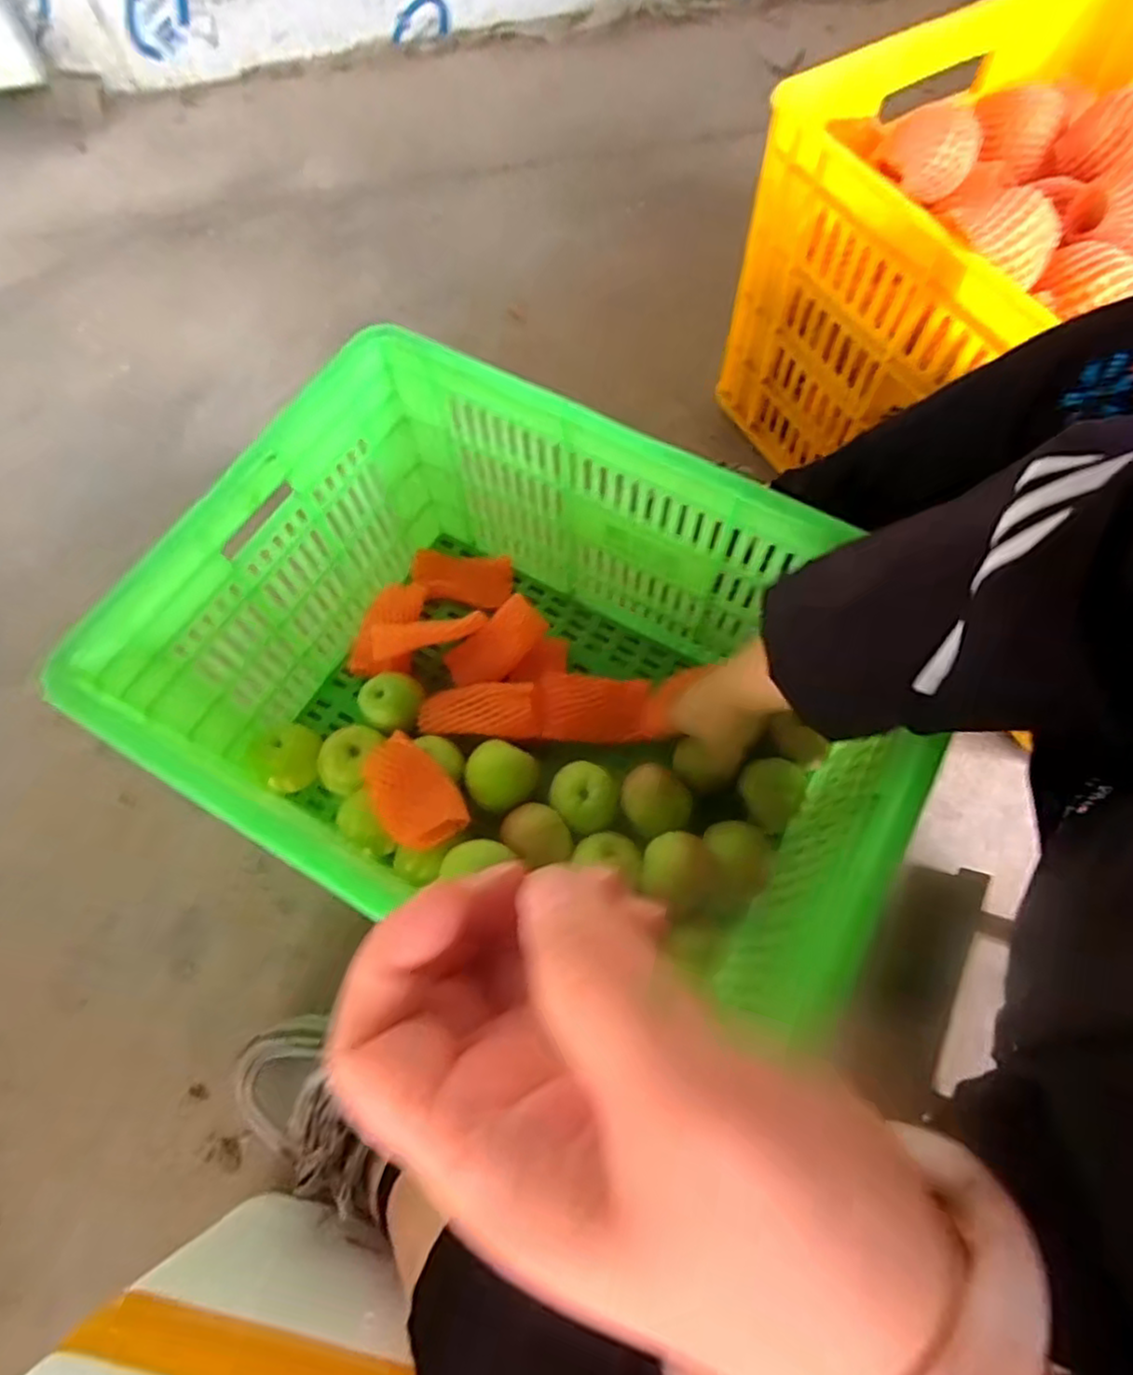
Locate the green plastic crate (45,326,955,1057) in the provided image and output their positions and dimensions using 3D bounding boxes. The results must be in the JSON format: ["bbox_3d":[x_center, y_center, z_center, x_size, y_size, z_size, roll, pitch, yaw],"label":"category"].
[{"bbox_3d":[-0.030,0.014,0.569,0.503,0.264,0.368,28,71,12],"label":"green plastic crate"}]

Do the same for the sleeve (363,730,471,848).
[{"bbox_3d":[-0.137,0.090,0.597,0.065,0.023,0.108,-35,71,-12],"label":"sleeve"}]

